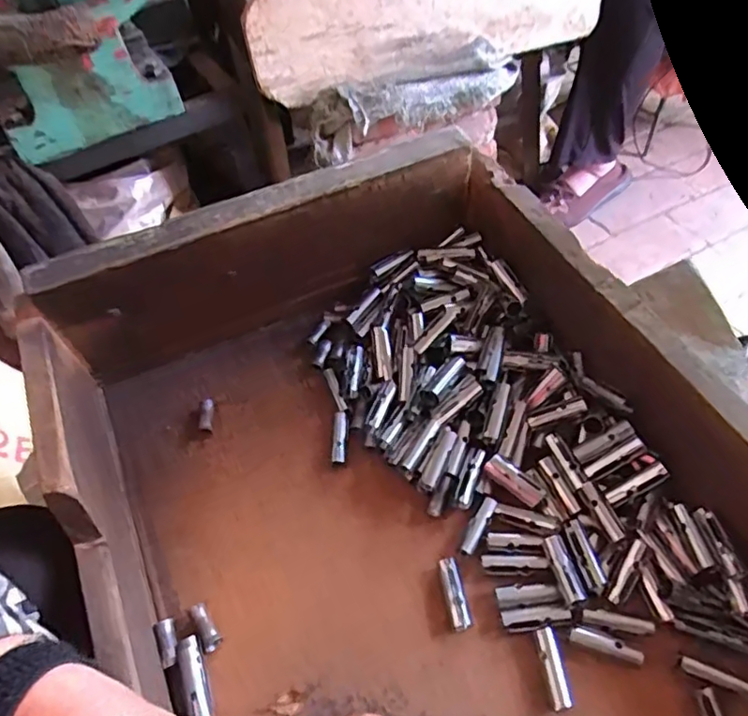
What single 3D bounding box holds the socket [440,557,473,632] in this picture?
[{"bbox_3d":[0.045,0.132,0.332,0.011,0.011,0.037,-11,50,-3],"label":"socket"}]

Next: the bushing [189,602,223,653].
[{"bbox_3d":[-0.094,0.149,0.330,0.010,0.010,0.026,-28,53,-17],"label":"bushing"}]

